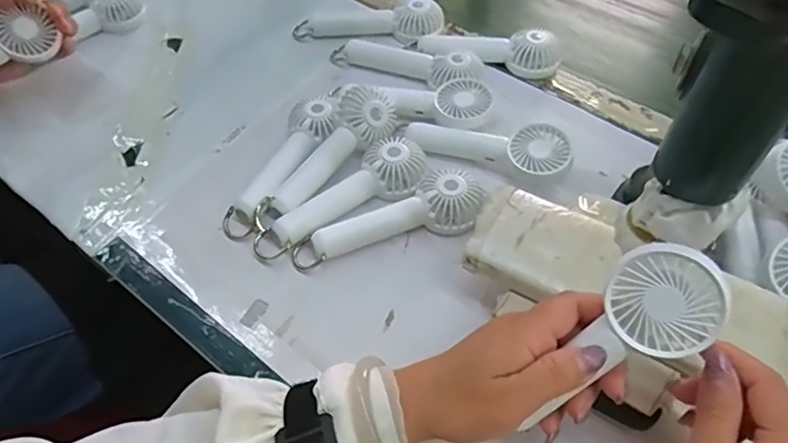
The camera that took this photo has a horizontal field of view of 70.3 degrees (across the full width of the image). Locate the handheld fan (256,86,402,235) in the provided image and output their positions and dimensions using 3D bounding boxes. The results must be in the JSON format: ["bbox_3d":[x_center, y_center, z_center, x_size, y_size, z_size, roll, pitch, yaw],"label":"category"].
[{"bbox_3d":[-0.061,-0.055,0.498,0.049,0.037,0.162,36,75,24],"label":"handheld fan"}]

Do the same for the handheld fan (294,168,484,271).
[{"bbox_3d":[-0.001,0.002,0.459,0.161,0.032,0.052,-23,56,-16],"label":"handheld fan"}]

